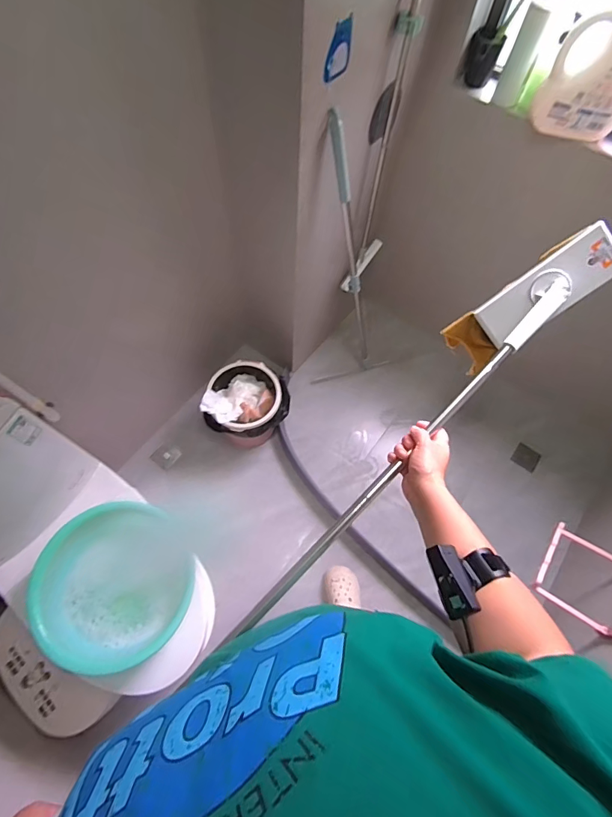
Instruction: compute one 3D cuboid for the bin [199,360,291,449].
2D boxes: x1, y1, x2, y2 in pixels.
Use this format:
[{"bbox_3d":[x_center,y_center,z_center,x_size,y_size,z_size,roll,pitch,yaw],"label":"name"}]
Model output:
[{"bbox_3d":[-0.214,-0.002,1.548,0.284,0.274,0.280,7,65,0],"label":"bin"}]

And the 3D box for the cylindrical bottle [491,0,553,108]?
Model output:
[{"bbox_3d":[0.544,-0.892,0.993,0.053,0.261,0.052,10,65,1],"label":"cylindrical bottle"}]

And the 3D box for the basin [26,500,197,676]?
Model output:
[{"bbox_3d":[-0.436,0.410,0.959,0.343,0.126,0.340,1,65,-3],"label":"basin"}]

